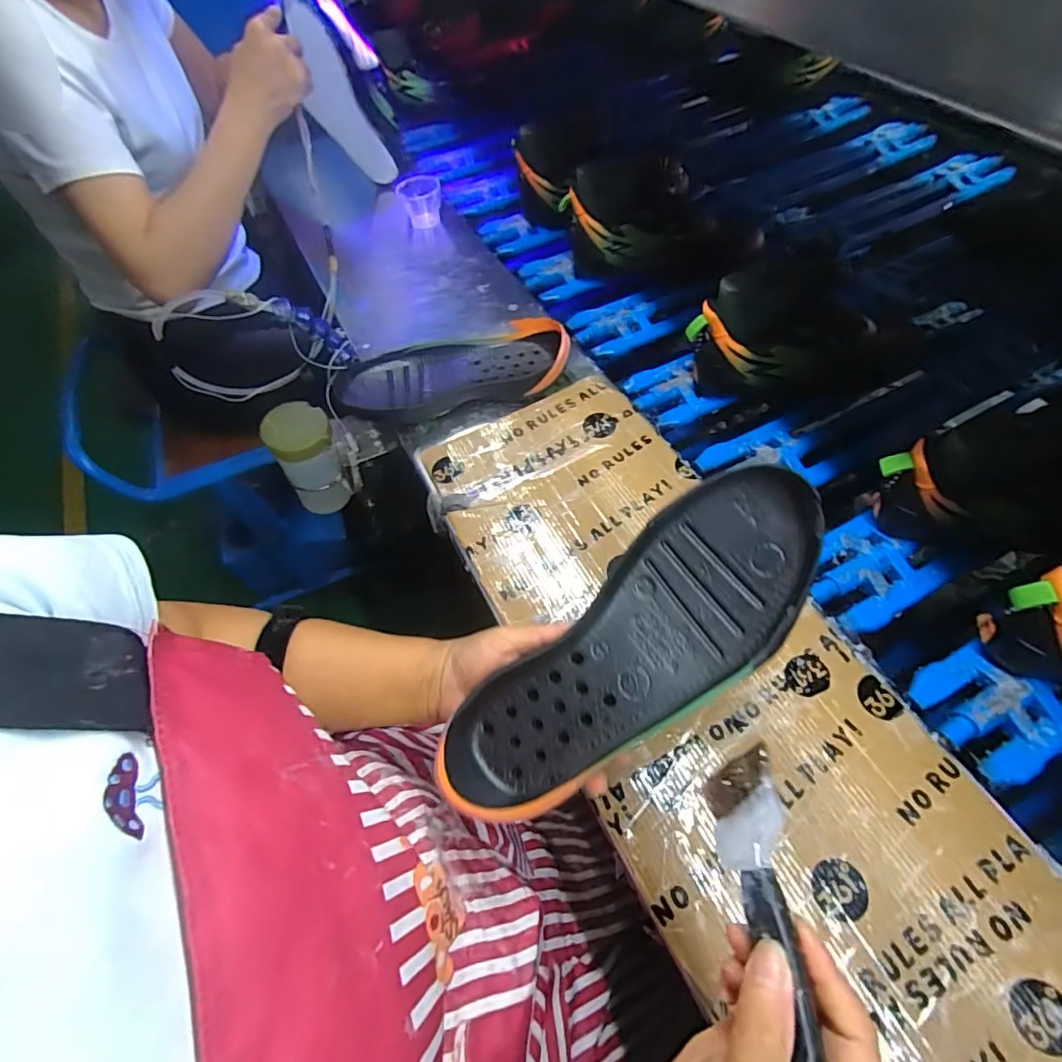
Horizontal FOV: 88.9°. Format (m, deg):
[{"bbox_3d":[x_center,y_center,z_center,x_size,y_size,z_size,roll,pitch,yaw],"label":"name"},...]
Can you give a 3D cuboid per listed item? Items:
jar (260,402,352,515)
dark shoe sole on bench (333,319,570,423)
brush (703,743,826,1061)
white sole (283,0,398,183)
[{"bbox_3d":[-0.270,-0.087,0.671,0.072,0.126,0.070,-2,57,4],"label":"jar"},{"bbox_3d":[-0.089,-0.180,0.612,0.256,0.049,0.099,-14,57,-4],"label":"dark shoe sole on bench"},{"bbox_3d":[0.103,0.176,0.225,0.028,0.023,0.155,-2,51,2],"label":"brush"},{"bbox_3d":[-0.287,-0.626,0.784,0.089,0.269,0.037,10,79,10],"label":"white sole"}]

